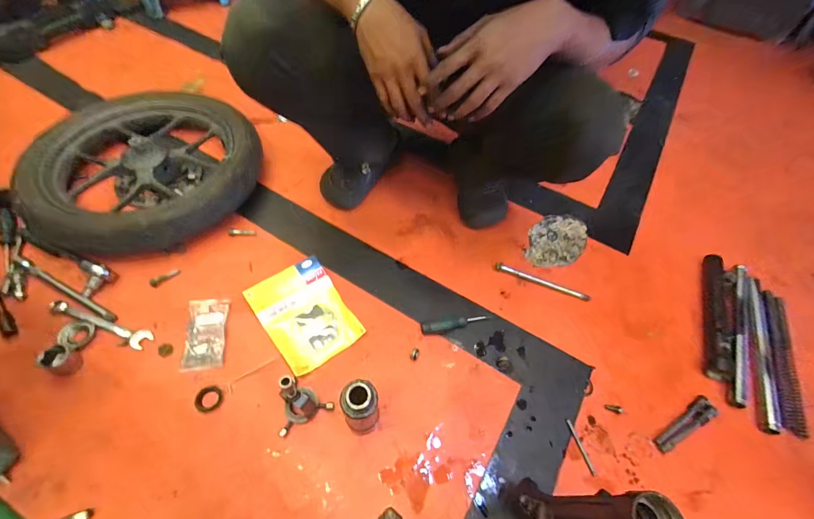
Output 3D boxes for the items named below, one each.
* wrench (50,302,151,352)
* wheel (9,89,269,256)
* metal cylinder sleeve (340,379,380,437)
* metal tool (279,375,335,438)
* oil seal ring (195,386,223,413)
[{"bbox_3d":[-0.544,0.114,0.629,0.198,0.010,0.032,18,57,7],"label":"wrench"},{"bbox_3d":[-0.562,-0.208,0.786,0.421,0.096,0.400,2,56,-4],"label":"wheel"},{"bbox_3d":[-0.066,0.221,0.513,0.049,0.162,0.048,2,56,-4],"label":"metal cylinder sleeve"},{"bbox_3d":[-0.175,0.214,0.545,0.083,0.097,0.069,-24,62,-20],"label":"metal tool"},{"bbox_3d":[-0.322,0.225,0.570,0.041,0.004,0.039,2,56,-4],"label":"oil seal ring"}]

